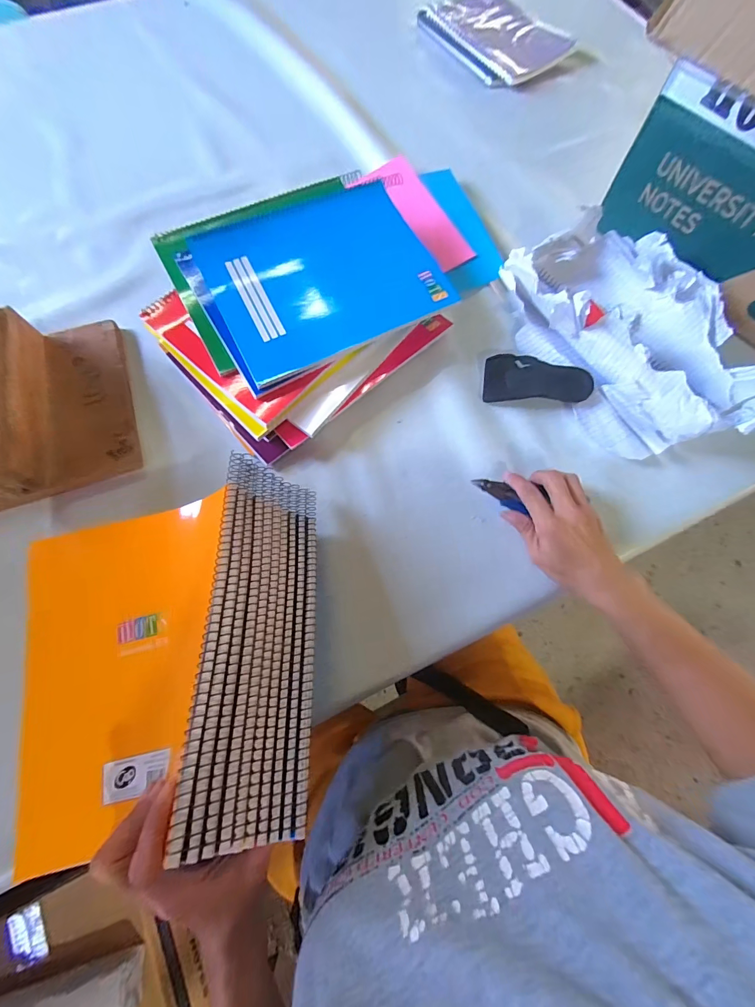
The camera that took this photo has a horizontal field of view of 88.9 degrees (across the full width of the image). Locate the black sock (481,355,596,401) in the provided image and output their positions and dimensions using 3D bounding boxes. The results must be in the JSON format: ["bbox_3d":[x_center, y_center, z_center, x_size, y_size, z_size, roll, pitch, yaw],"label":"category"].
[{"bbox_3d":[0.187,-0.148,0.454,0.117,0.008,0.055,2,88,10],"label":"black sock"}]

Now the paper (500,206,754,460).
[{"bbox_3d":[0.290,-0.199,0.442,0.187,0.081,0.302,-26,77,-8],"label":"paper"}]

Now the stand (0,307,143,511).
[{"bbox_3d":[-0.386,-0.113,0.388,0.200,0.125,0.221,-17,76,-6],"label":"stand"}]

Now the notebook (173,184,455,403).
[{"bbox_3d":[-0.072,-0.266,0.447,0.257,0.013,0.214,-28,80,-9],"label":"notebook"}]

